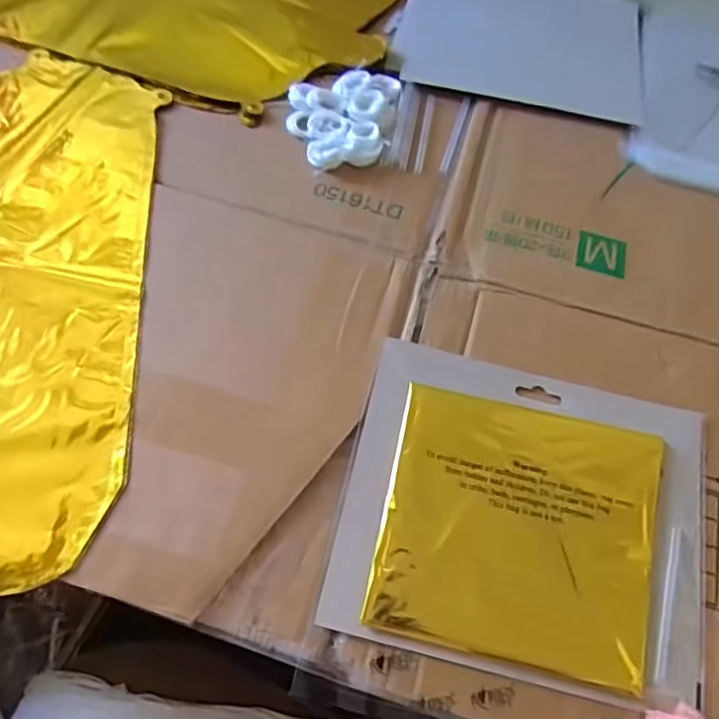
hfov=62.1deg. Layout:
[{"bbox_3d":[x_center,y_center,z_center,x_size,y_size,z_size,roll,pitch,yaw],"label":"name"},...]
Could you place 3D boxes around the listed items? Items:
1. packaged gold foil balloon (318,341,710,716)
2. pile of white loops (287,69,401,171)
[{"bbox_3d":[0.092,0.082,0.327,0.193,0.012,0.163,13,63,3],"label":"packaged gold foil balloon"},{"bbox_3d":[-0.005,-0.181,0.450,0.091,0.014,0.083,-17,65,-12],"label":"pile of white loops"}]

